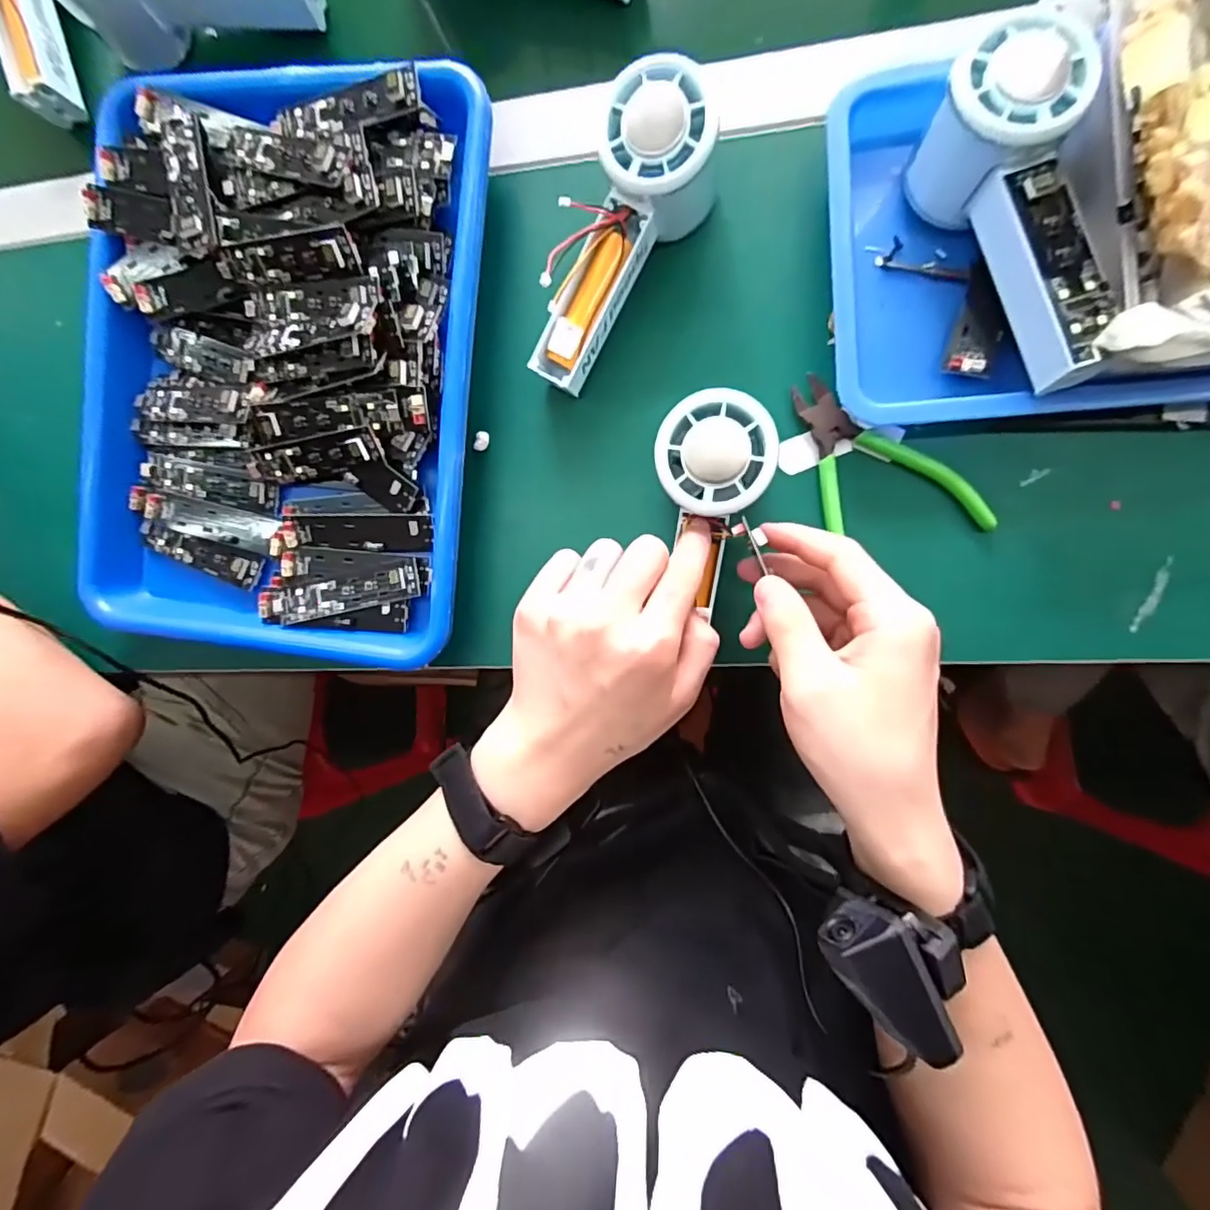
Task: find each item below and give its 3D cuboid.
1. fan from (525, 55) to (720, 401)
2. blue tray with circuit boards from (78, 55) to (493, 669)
[{"bbox_3d":[0.007,-0.187,0.302,0.054,0.069,0.148,30,97,7],"label":"fan"},{"bbox_3d":[-0.196,-0.139,0.334,0.244,0.042,0.326,7,92,9],"label":"blue tray with circuit boards"}]

